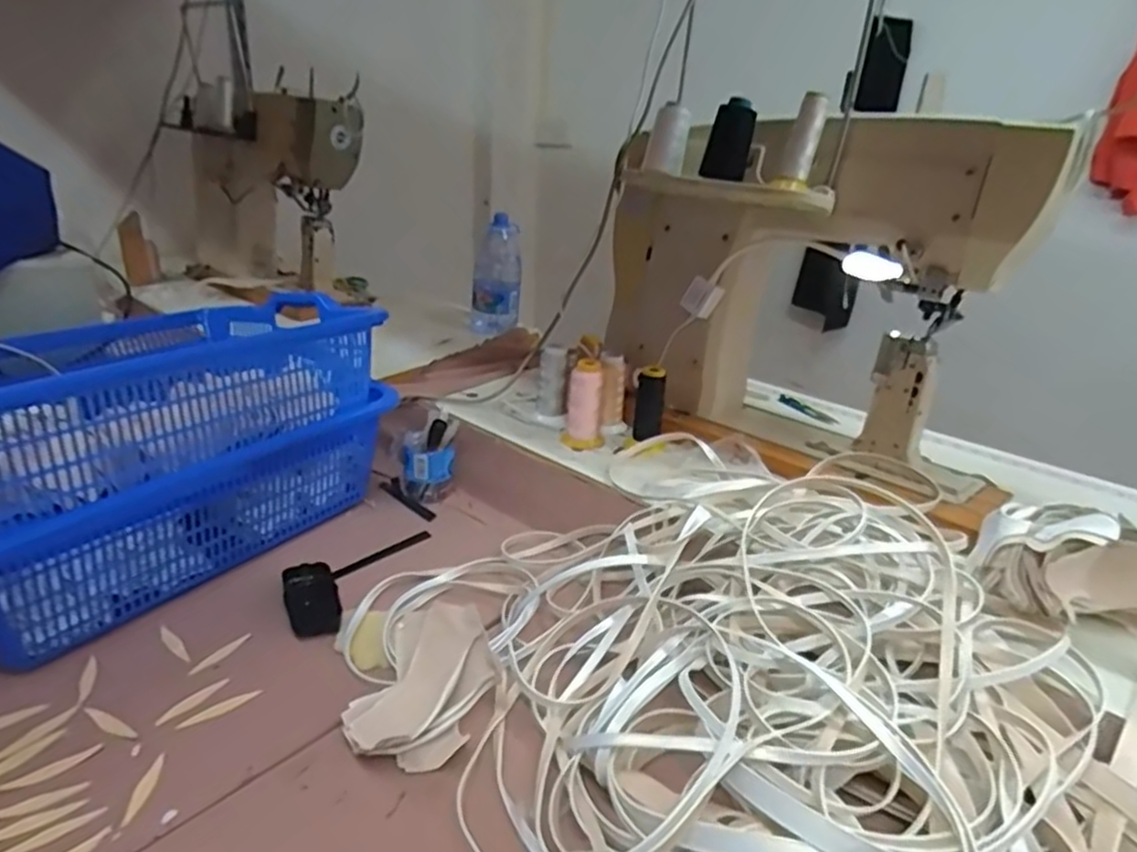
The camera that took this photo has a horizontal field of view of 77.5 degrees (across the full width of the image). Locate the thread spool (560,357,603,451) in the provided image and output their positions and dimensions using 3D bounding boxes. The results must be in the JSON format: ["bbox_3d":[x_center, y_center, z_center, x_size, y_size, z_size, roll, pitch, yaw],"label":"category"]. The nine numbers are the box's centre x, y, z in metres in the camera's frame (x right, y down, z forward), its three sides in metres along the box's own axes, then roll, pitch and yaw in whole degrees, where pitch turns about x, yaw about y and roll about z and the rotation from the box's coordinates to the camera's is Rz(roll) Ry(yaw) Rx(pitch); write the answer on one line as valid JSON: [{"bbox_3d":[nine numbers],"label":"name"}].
[{"bbox_3d":[0.023,-0.031,1.011,0.058,0.119,0.048,5,23,4],"label":"thread spool"}]

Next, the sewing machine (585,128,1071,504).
[{"bbox_3d":[0.292,-0.185,0.959,0.561,0.410,0.193,22,30,38],"label":"sewing machine"}]

